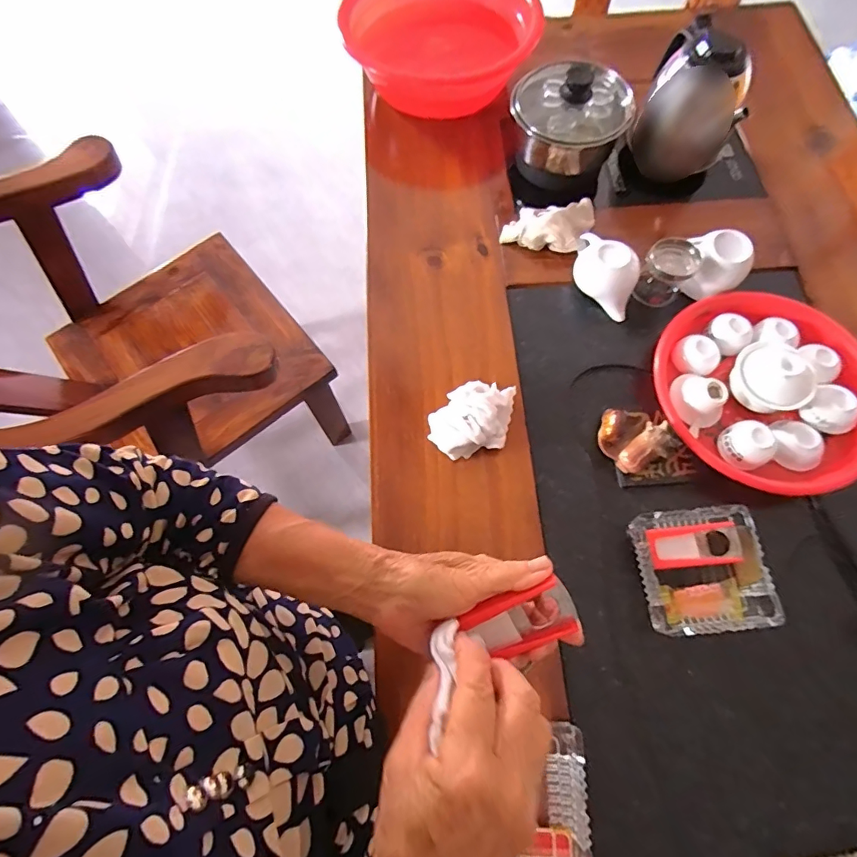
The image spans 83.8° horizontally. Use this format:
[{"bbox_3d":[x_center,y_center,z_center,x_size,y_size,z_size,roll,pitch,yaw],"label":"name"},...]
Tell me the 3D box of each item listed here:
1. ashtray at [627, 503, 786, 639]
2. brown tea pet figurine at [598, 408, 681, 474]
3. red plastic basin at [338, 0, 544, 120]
[{"bbox_3d":[0.287,0.149,0.502,0.123,0.035,0.125,-5,69,0],"label":"ashtray"},{"bbox_3d":[0.238,0.007,0.553,0.070,0.047,0.078,-22,70,-6],"label":"brown tea pet figurine"},{"bbox_3d":[0.015,-0.644,0.779,0.293,0.099,0.293,-3,69,1],"label":"red plastic basin"}]

